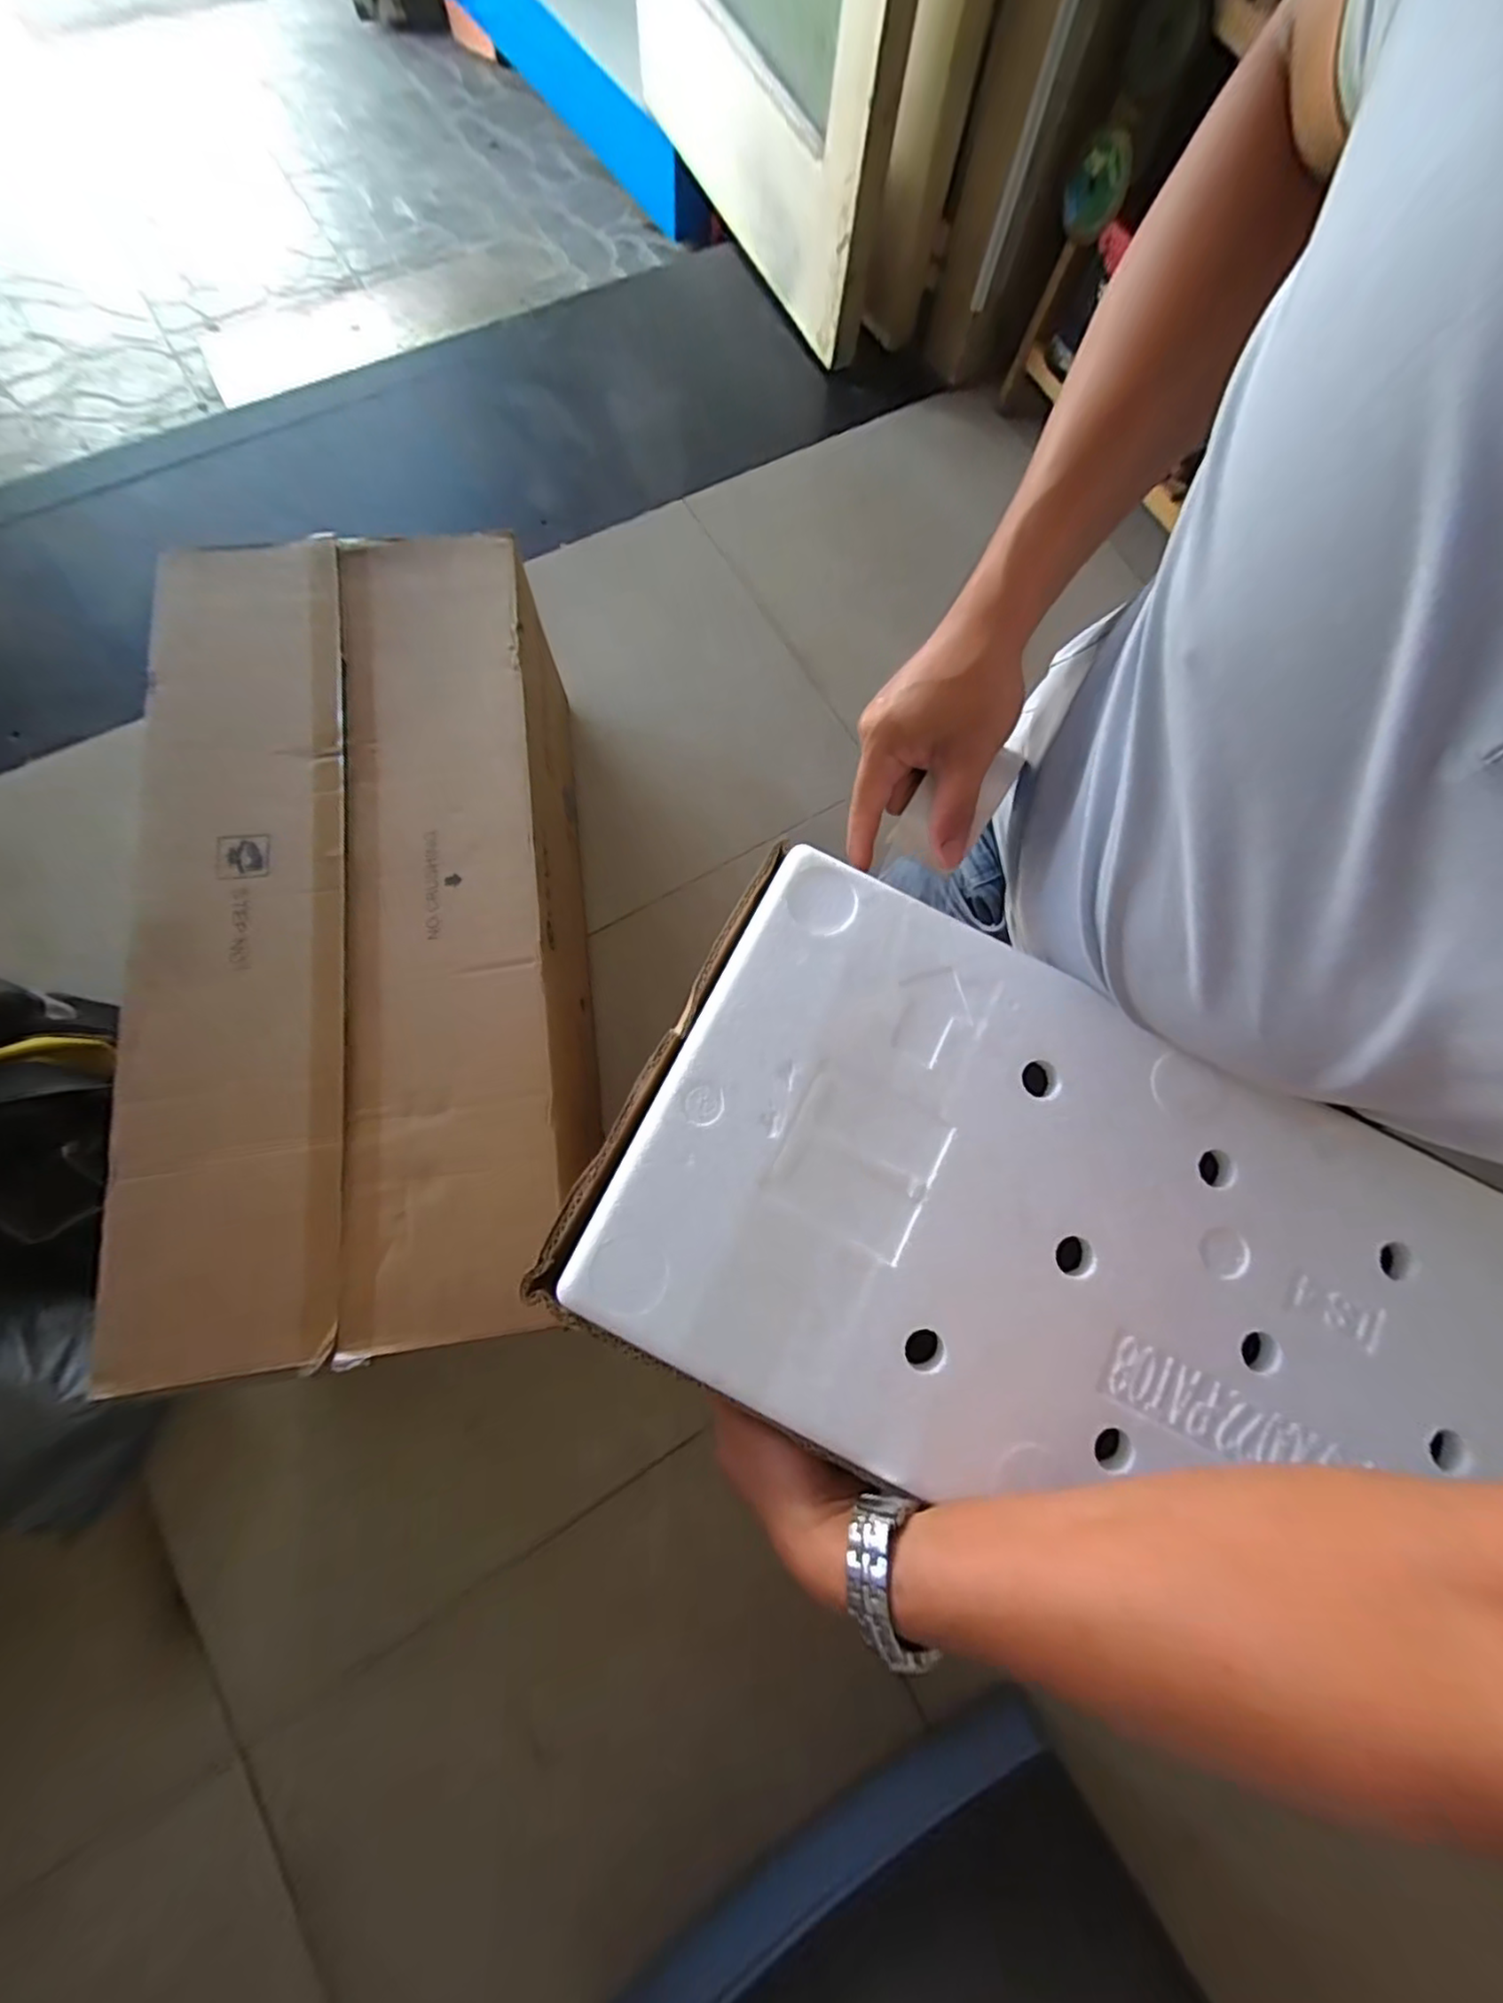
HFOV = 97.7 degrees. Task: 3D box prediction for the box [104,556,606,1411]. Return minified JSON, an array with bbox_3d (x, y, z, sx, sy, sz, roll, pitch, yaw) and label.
[{"bbox_3d":[-0.376,-0.077,0.703,0.381,0.208,0.794,-7,77,-6],"label":"box"}]

